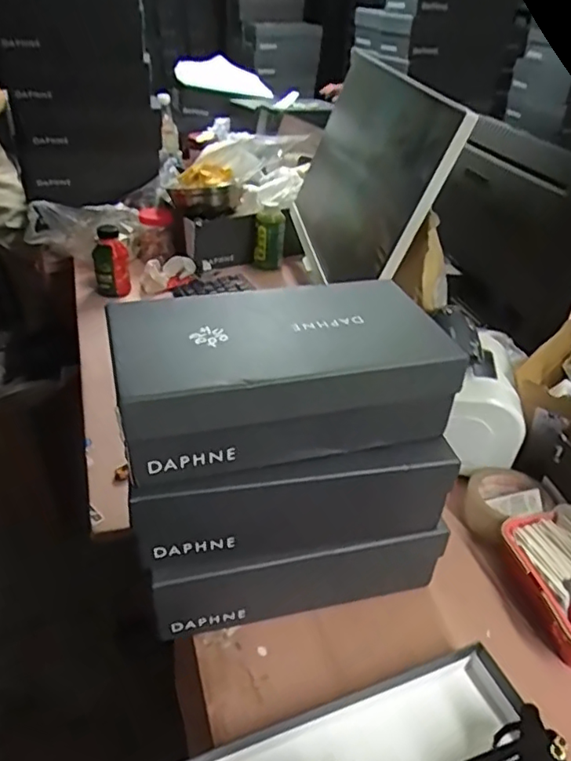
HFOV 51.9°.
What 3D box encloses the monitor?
[{"bbox_3d":[0.124,-0.352,1.026,0.034,0.347,0.608,14,32,-17],"label":"monitor"}]

